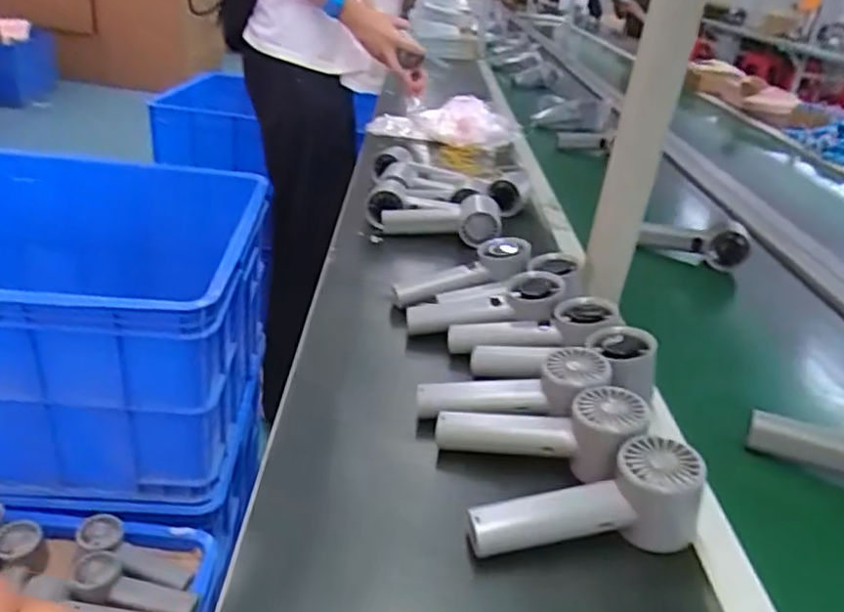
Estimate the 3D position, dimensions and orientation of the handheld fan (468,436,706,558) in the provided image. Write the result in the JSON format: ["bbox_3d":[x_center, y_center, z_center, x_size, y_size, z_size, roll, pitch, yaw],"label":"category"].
[{"bbox_3d":[0.109,0.128,0.441,0.155,0.064,0.050,2,29,-9],"label":"handheld fan"}]

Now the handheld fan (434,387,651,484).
[{"bbox_3d":[0.090,0.101,0.502,0.160,0.052,0.064,-5,26,16],"label":"handheld fan"}]

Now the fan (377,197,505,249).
[{"bbox_3d":[0.027,-0.118,0.891,0.159,0.061,0.054,10,29,6],"label":"fan"}]

